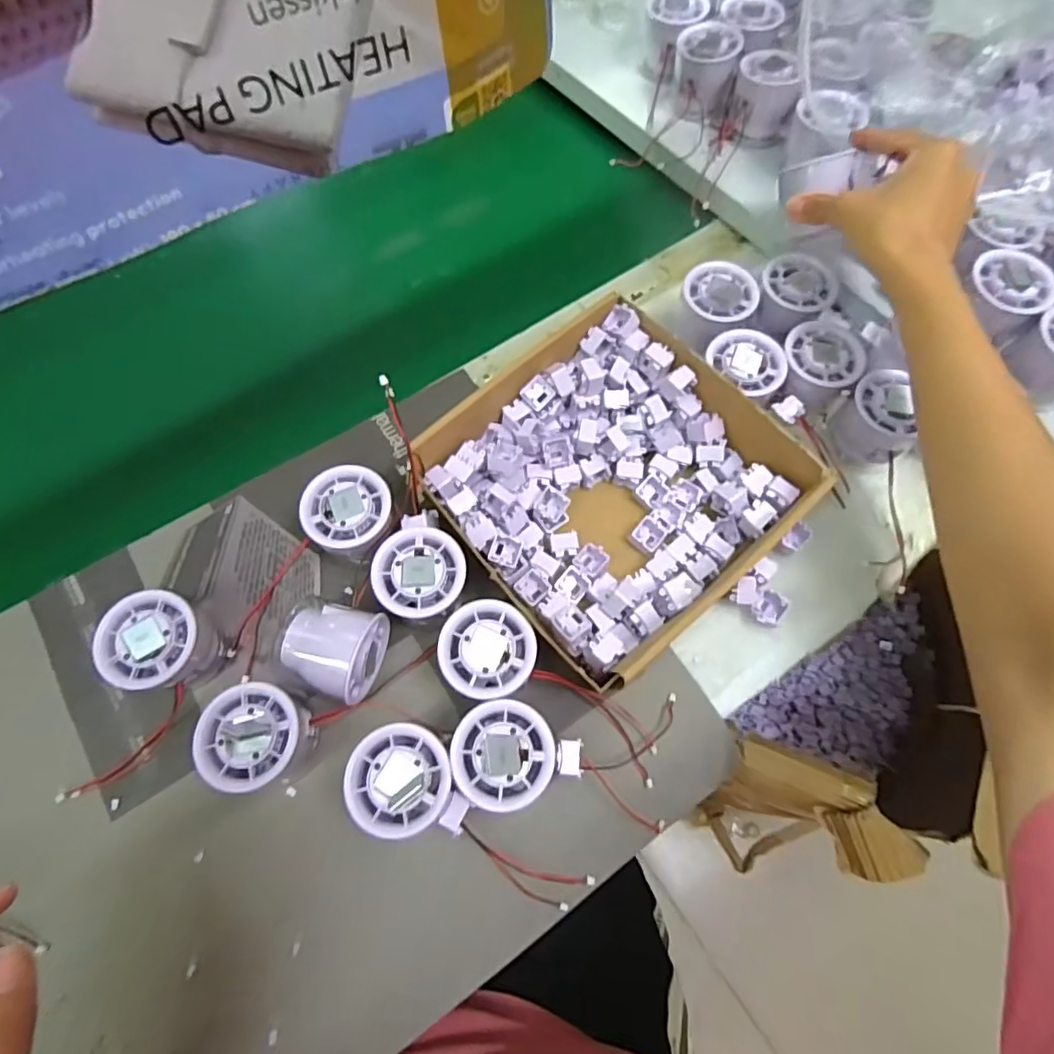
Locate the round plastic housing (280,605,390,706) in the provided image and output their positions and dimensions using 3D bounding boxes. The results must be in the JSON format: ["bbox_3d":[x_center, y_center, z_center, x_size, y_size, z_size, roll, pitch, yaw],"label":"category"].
[{"bbox_3d":[-0.123,0.081,0.378,0.052,0.059,0.054,11,68,5],"label":"round plastic housing"}]

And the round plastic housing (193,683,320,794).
[{"bbox_3d":[-0.162,0.131,0.361,0.060,0.059,0.057,0,67,0],"label":"round plastic housing"}]

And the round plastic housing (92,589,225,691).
[{"bbox_3d":[-0.234,0.075,0.376,0.054,0.056,0.056,0,67,0],"label":"round plastic housing"}]

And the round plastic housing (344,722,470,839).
[{"bbox_3d":[-0.070,0.151,0.349,0.062,0.058,0.057,-5,68,-2],"label":"round plastic housing"}]

